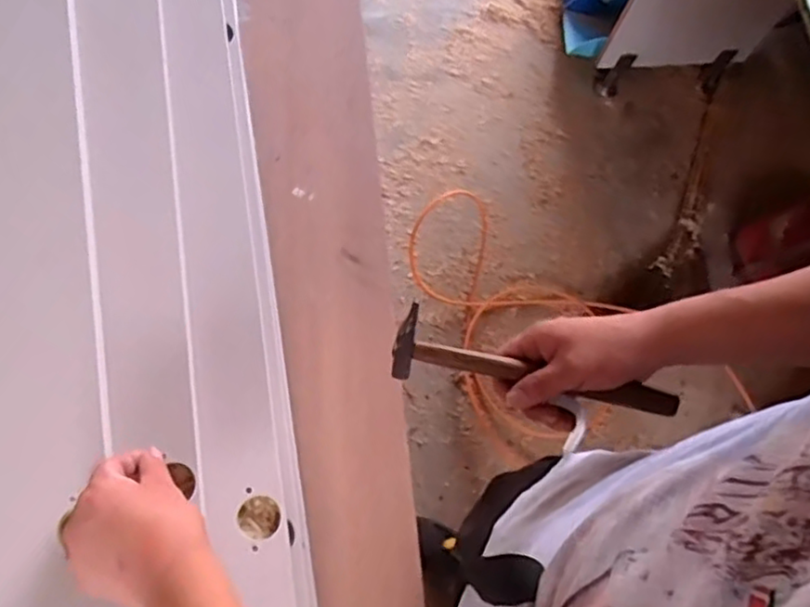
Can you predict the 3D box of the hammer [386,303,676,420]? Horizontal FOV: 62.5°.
[{"bbox_3d":[0.109,0.050,0.561,0.243,0.070,0.024,9,40,5],"label":"hammer"}]

